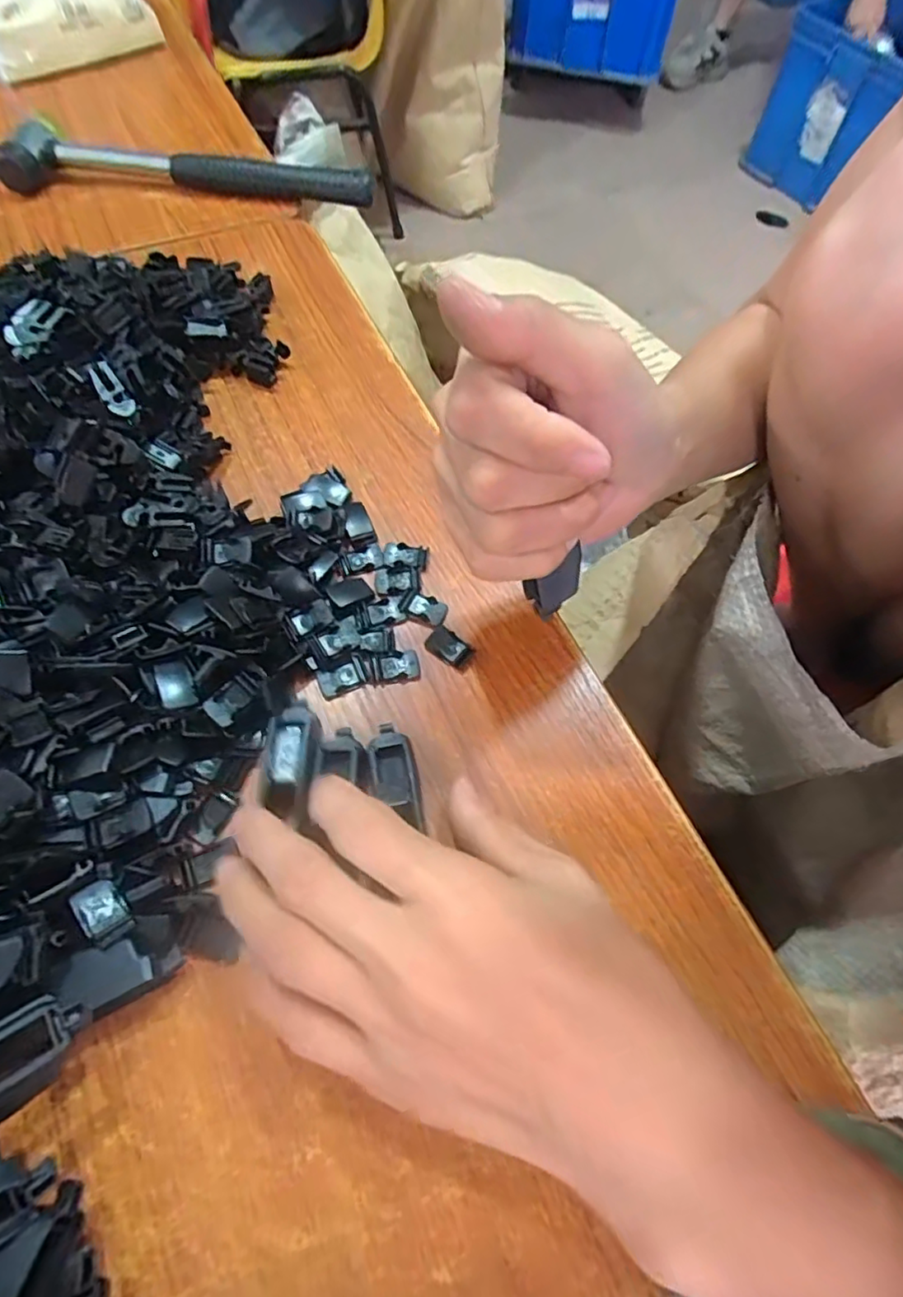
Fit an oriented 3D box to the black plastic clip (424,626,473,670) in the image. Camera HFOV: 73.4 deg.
[{"bbox_3d":[-0.001,-0.001,0.257,0.020,0.004,0.013,37,67,16],"label":"black plastic clip"}]

